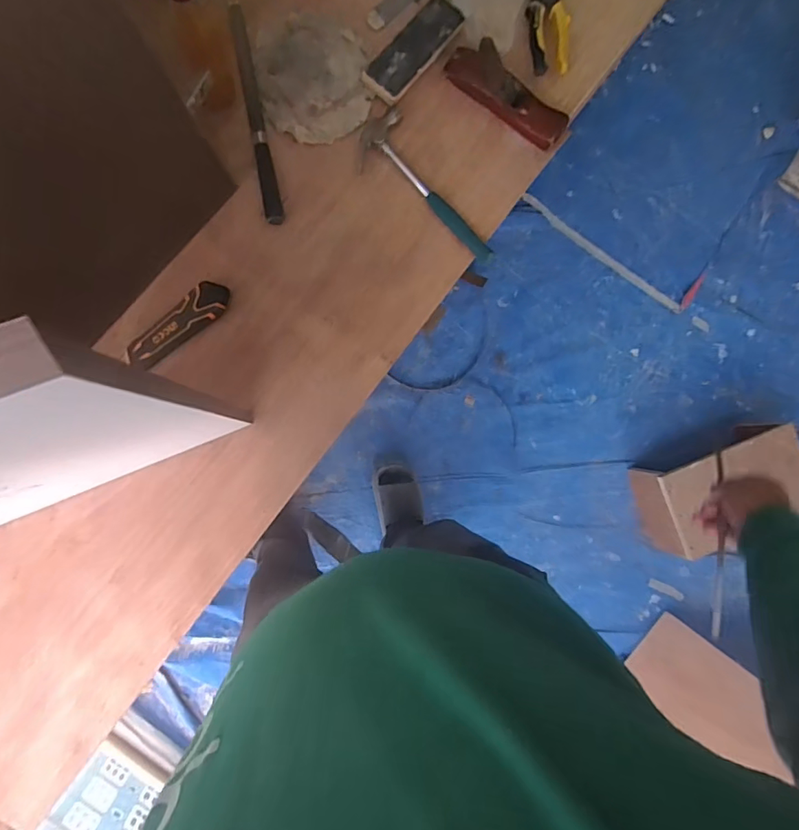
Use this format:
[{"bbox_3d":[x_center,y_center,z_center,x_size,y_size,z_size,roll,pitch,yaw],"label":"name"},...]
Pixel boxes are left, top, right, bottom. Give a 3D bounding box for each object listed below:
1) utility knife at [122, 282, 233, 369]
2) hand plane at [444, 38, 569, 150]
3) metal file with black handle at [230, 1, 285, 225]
[{"bbox_3d":[-0.294,-0.118,0.657,0.155,0.026,0.042,-41,95,-10],"label":"utility knife"},{"bbox_3d":[0.155,-0.459,0.709,0.188,0.043,0.059,32,82,-7],"label":"hand plane"},{"bbox_3d":[-0.201,-0.424,0.690,0.023,0.010,0.318,-10,89,-9],"label":"metal file with black handle"}]

